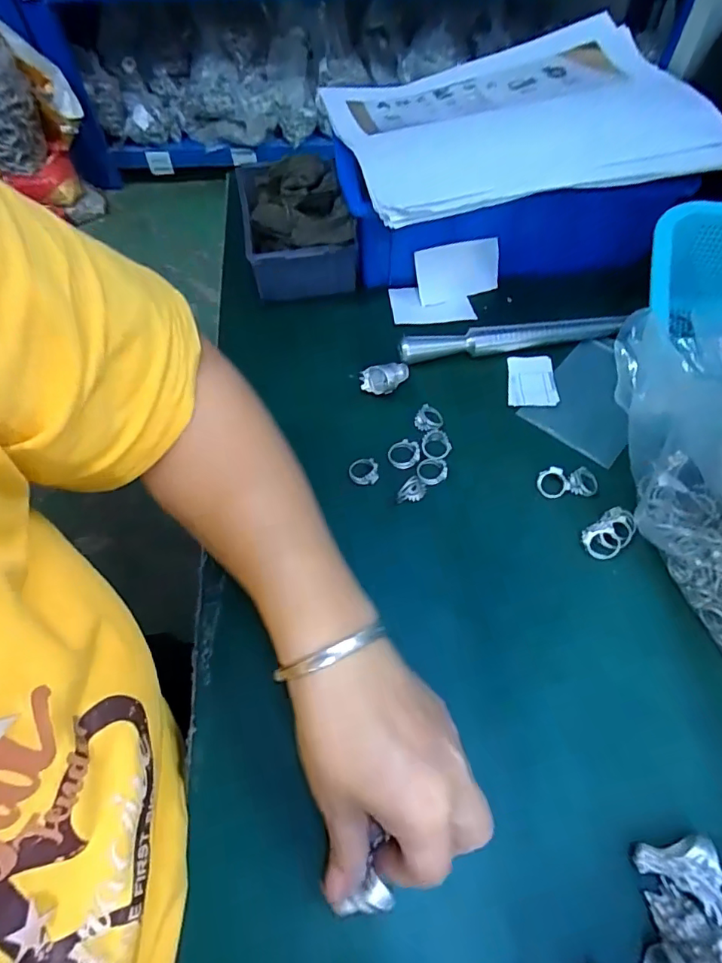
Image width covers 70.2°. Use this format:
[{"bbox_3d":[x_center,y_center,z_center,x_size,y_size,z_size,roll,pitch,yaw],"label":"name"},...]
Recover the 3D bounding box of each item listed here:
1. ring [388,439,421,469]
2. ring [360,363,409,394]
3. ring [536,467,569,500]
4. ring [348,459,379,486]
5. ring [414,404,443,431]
[{"bbox_3d":[0.032,-0.020,0.383,0.024,0.008,0.020,-24,63,-11],"label":"ring"},{"bbox_3d":[0.021,-0.081,0.409,0.041,0.019,0.019,-21,62,-10],"label":"ring"},{"bbox_3d":[0.138,0.001,0.368,0.020,0.011,0.020,-1,61,1],"label":"ring"},{"bbox_3d":[0.002,-0.008,0.377,0.021,0.005,0.020,-1,61,1],"label":"ring"},{"bbox_3d":[0.053,-0.049,0.398,0.022,0.007,0.025,6,61,5],"label":"ring"}]

